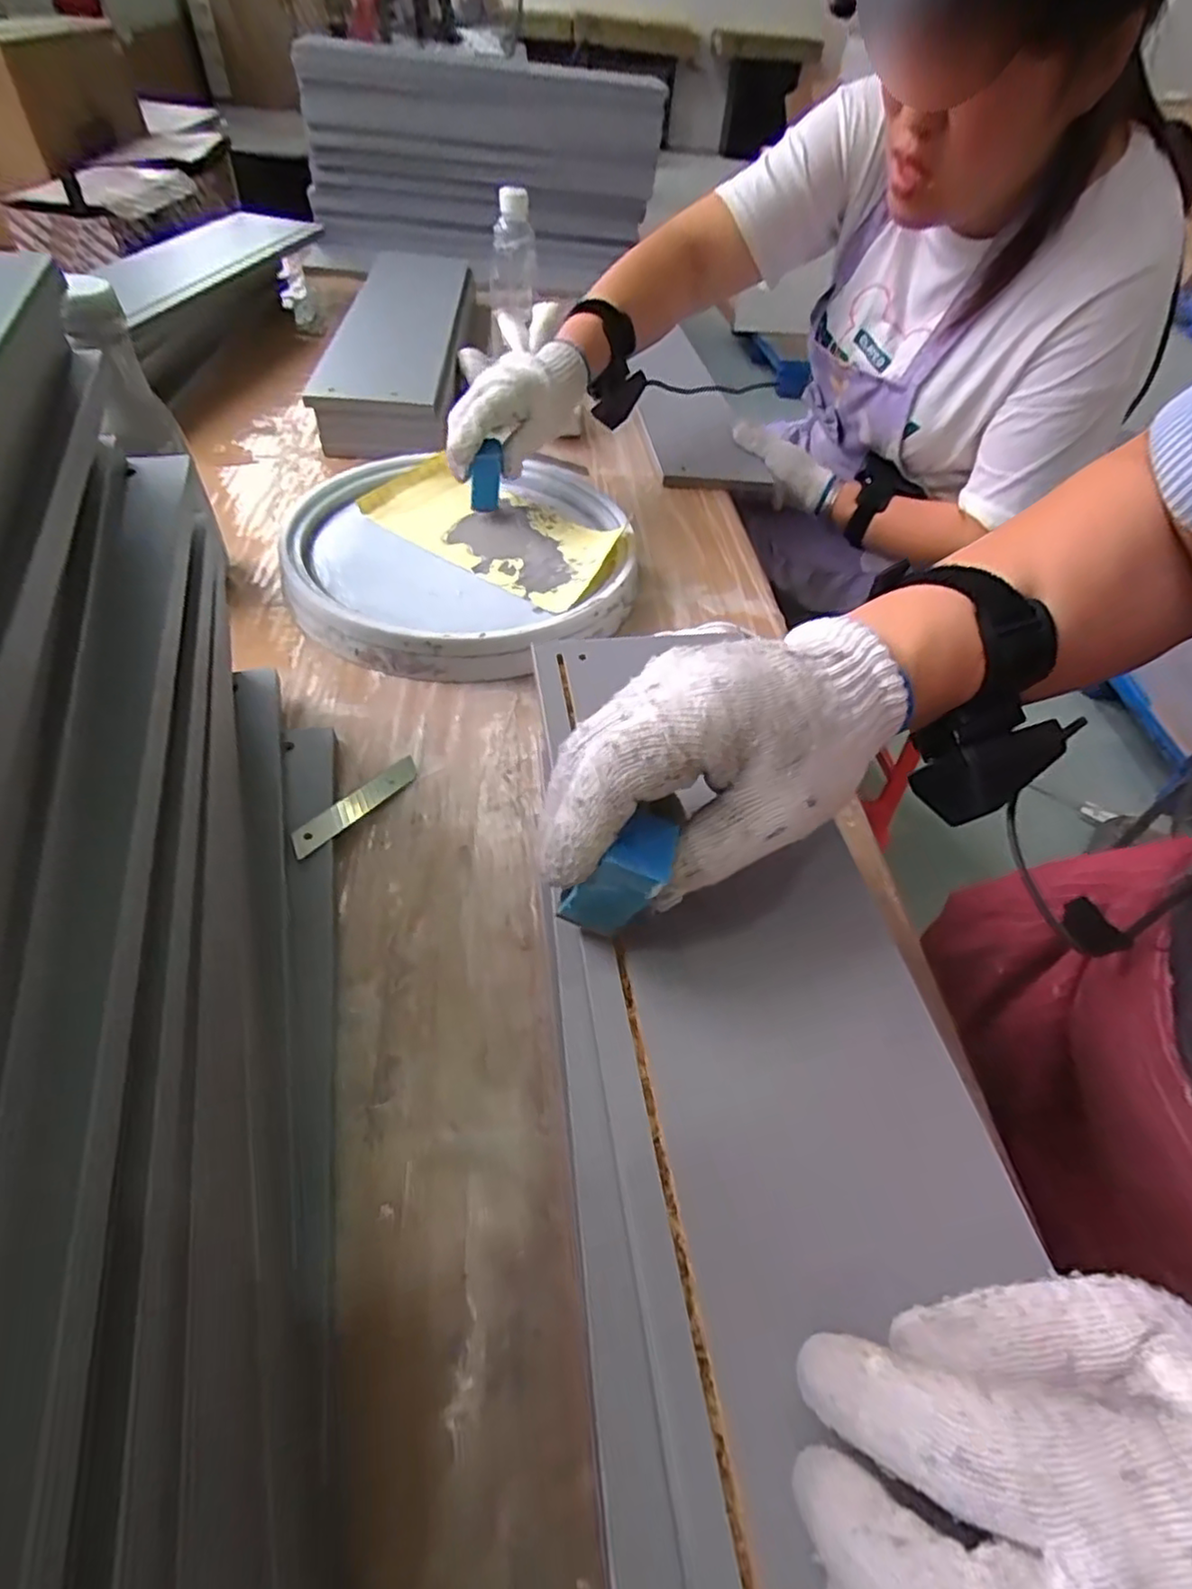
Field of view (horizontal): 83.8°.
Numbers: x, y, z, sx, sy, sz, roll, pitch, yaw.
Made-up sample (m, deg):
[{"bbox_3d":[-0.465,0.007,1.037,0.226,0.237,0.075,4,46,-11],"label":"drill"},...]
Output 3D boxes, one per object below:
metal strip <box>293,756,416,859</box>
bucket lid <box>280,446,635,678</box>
[{"bbox_3d":[-0.147,0.005,0.410,0.020,0.004,0.098,38,45,8],"label":"metal strip"},{"bbox_3d":[-0.111,-0.209,0.575,0.285,0.040,0.296,2,50,-3],"label":"bucket lid"}]

